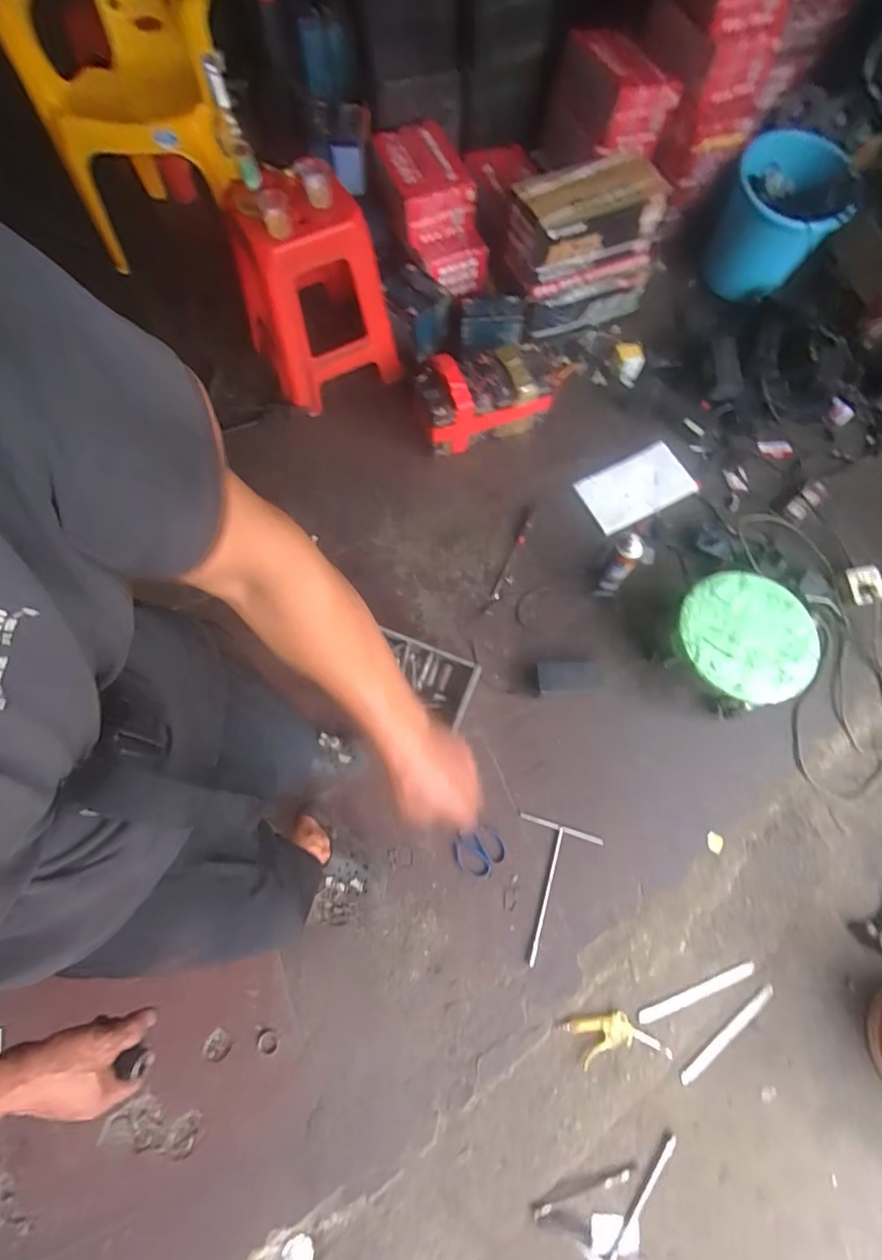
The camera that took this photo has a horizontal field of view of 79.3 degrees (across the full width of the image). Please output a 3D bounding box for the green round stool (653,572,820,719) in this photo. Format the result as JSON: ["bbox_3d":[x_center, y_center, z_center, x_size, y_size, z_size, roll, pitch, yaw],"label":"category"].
[{"bbox_3d":[0.701,0.023,1.264,0.283,0.166,0.297,0,72,-1],"label":"green round stool"}]

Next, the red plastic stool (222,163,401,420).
[{"bbox_3d":[-0.338,-0.885,1.447,0.361,0.454,0.289,-19,73,-7],"label":"red plastic stool"}]

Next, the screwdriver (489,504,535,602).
[{"bbox_3d":[0.205,-0.222,1.478,0.029,0.031,0.312,22,74,6],"label":"screwdriver"}]

